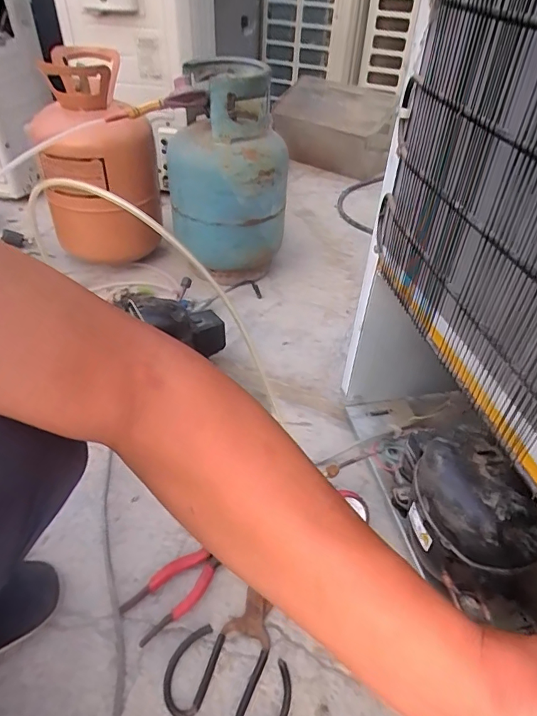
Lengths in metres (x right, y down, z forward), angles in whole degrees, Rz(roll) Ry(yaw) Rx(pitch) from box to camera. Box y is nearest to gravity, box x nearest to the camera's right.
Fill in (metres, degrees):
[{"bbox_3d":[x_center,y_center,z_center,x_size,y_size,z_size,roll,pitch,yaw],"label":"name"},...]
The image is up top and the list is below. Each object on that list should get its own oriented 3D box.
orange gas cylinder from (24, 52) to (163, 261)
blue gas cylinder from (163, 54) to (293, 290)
[{"bbox_3d":[-0.352,-0.410,0.975,0.229,0.331,0.280,-9,44,-12],"label":"orange gas cylinder"},{"bbox_3d":[-0.083,-0.368,0.991,0.235,0.405,0.209,2,43,-2],"label":"blue gas cylinder"}]

